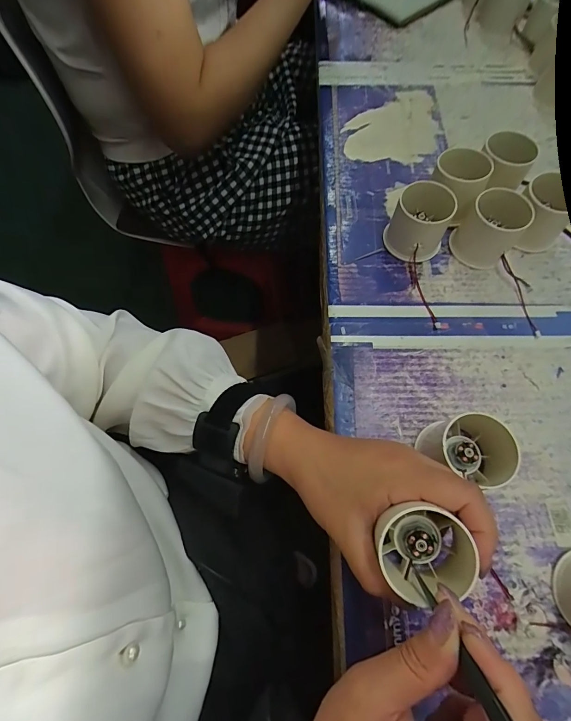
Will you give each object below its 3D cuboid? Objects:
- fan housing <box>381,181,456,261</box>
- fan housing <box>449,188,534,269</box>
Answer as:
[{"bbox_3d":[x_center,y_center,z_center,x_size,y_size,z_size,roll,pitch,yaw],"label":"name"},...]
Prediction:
[{"bbox_3d":[0.128,-0.132,0.344,0.053,0.051,0.053,-1,67,2],"label":"fan housing"},{"bbox_3d":[0.195,-0.126,0.341,0.053,0.051,0.052,-1,67,2],"label":"fan housing"}]

